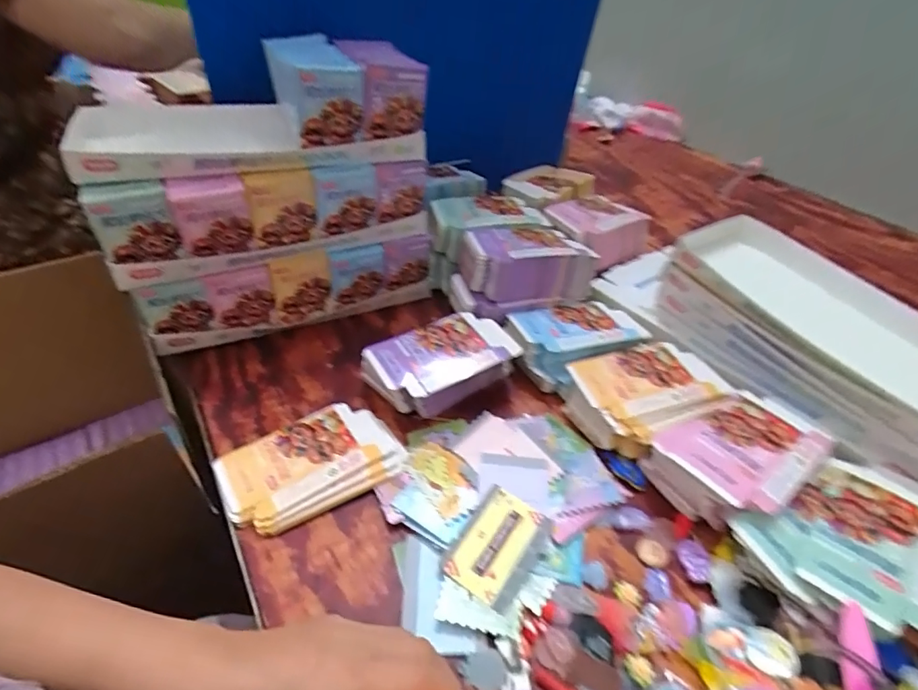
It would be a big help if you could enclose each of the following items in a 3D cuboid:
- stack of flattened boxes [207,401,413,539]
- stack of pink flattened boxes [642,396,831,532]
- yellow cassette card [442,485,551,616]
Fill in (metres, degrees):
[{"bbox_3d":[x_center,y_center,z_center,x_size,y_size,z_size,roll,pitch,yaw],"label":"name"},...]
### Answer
[{"bbox_3d":[-0.138,0.109,0.445,0.155,0.014,0.098,-21,48,-25],"label":"stack of flattened boxes"},{"bbox_3d":[0.256,0.101,0.442,0.139,0.055,0.106,-29,47,-24],"label":"stack of pink flattened boxes"},{"bbox_3d":[0.033,0.165,0.395,0.062,0.012,0.088,25,47,22],"label":"yellow cassette card"}]

